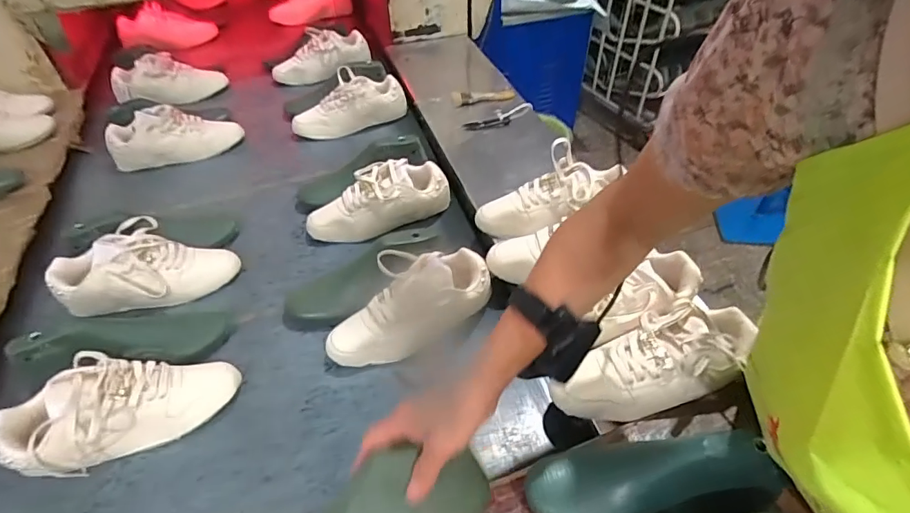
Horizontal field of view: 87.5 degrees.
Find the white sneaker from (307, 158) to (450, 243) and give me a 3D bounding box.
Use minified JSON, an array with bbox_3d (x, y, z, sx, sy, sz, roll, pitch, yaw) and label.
[{"bbox_3d":[-0.136,-0.101,0.851,0.257,0.096,0.094,-17,49,-14],"label":"white sneaker"}]

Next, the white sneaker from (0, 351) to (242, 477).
[{"bbox_3d":[-0.402,0.183,0.582,0.243,0.088,0.112,-14,49,-11],"label":"white sneaker"}]

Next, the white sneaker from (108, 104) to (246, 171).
[{"bbox_3d":[-0.590,-0.257,1.006,0.257,0.086,0.098,-17,49,-13],"label":"white sneaker"}]

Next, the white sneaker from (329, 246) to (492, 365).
[{"bbox_3d":[-0.065,0.063,0.688,0.253,0.100,0.115,-23,51,-19],"label":"white sneaker"}]

